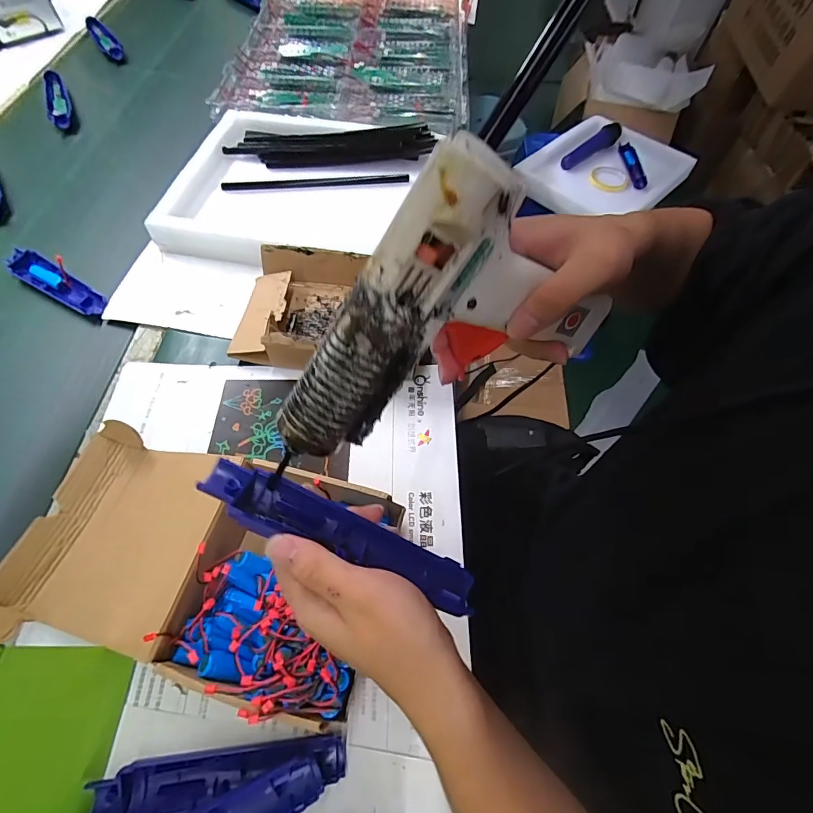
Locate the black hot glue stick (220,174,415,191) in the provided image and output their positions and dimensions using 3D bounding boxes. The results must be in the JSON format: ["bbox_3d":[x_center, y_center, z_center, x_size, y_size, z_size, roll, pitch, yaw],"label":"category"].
[{"bbox_3d":[-0.132,-0.330,0.630,0.269,0.007,0.013,-3,62,-2],"label":"black hot glue stick"}]

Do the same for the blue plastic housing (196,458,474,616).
[{"bbox_3d":[-0.037,0.077,0.253,0.167,0.025,0.033,26,63,-7],"label":"blue plastic housing"}]

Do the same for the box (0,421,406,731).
[{"bbox_3d":[-0.172,0.122,0.354,0.302,0.068,0.171,14,61,5],"label":"box"}]

